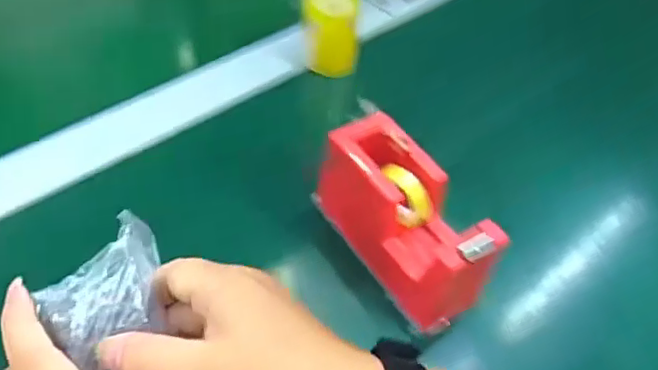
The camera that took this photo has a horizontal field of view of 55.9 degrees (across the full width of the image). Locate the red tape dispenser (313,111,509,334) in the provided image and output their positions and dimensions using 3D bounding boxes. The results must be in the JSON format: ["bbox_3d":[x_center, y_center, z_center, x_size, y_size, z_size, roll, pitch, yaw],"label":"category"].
[{"bbox_3d":[0.054,0.024,0.419,0.059,0.074,0.136,-27,56,-21],"label":"red tape dispenser"}]

